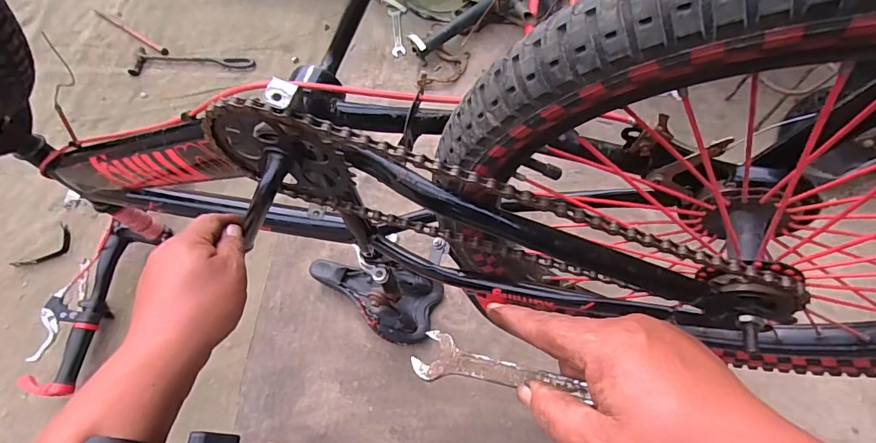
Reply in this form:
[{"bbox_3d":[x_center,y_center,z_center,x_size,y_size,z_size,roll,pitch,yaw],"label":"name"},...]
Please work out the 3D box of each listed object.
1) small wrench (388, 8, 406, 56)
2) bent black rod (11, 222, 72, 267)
[{"bbox_3d":[-0.096,-0.442,1.025,0.030,0.004,0.134,-6,68,-2],"label":"small wrench"},{"bbox_3d":[-0.757,0.056,0.851,0.052,0.014,0.109,35,72,13],"label":"bent black rod"}]

